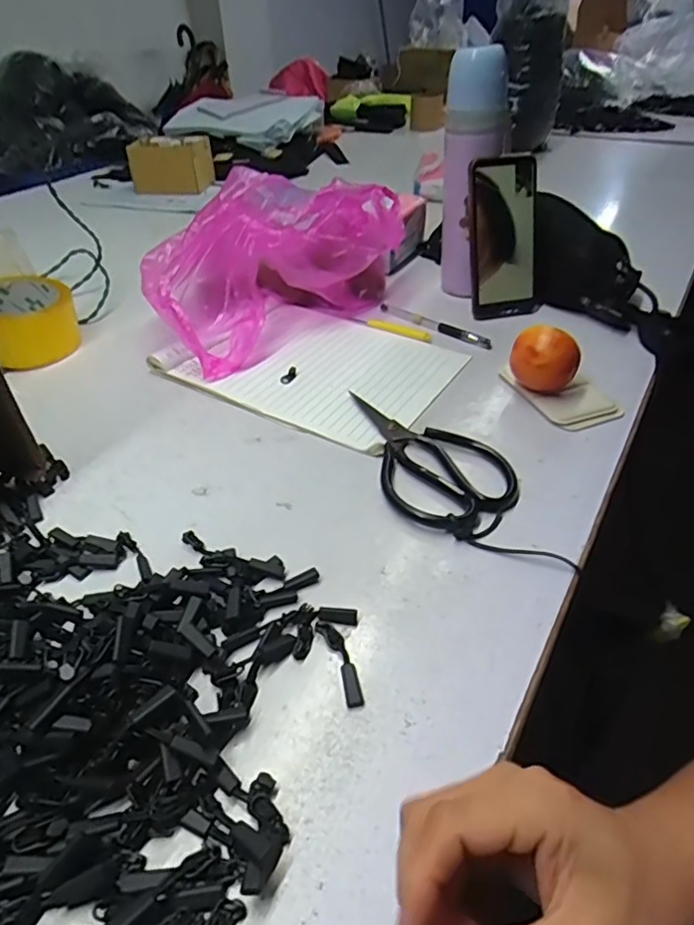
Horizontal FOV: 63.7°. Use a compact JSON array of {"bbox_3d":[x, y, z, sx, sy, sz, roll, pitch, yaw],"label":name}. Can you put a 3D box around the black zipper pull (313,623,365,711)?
[{"bbox_3d":[-0.003,0.114,0.322,0.012,0.005,0.055,-16,42,-16],"label":"black zipper pull"}]

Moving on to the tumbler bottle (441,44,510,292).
[{"bbox_3d":[0.143,-0.314,0.622,0.067,0.234,0.072,-27,46,-26],"label":"tumbler bottle"}]

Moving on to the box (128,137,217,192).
[{"bbox_3d":[-0.338,-0.577,1.088,0.146,0.088,0.109,5,41,7],"label":"box"}]

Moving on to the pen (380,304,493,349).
[{"bbox_3d":[0.096,-0.157,0.625,0.149,0.006,0.014,31,50,33],"label":"pen"}]

